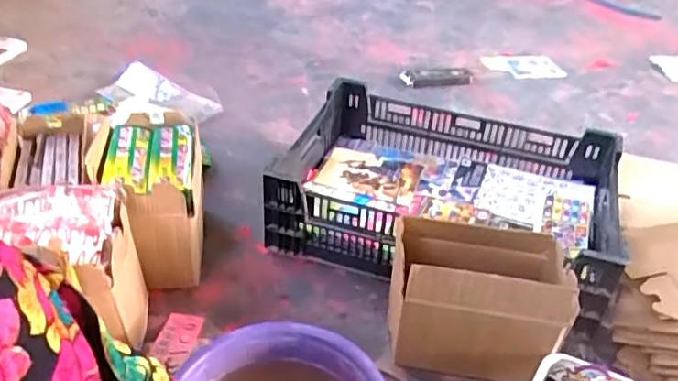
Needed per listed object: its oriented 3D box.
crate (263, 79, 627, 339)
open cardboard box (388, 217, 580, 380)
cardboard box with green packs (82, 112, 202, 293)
[{"bbox_3d":[0.211,0.013,1.153,0.598,0.185,0.394,16,37,15],"label":"crate"},{"bbox_3d":[0.202,0.166,0.912,0.244,0.213,0.131,10,38,7],"label":"open cardboard box"},{"bbox_3d":[-0.345,0.012,1.118,0.186,0.225,0.312,-6,37,-14],"label":"cardboard box with green packs"}]

